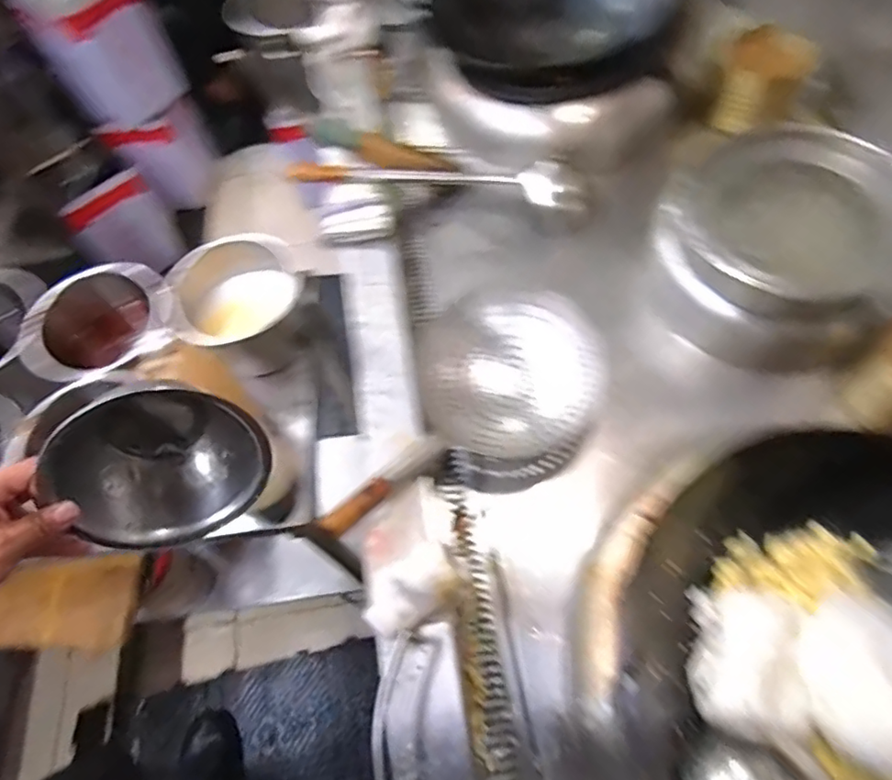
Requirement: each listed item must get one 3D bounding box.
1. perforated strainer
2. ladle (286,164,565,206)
[{"bbox_3d":[0.093,-0.010,0.831,0.251,0.119,0.265,-15,61,-5],"label":"perforated strainer"},{"bbox_3d":[-0.038,-0.375,1.013,0.482,0.050,0.088,6,62,7],"label":"ladle"}]

